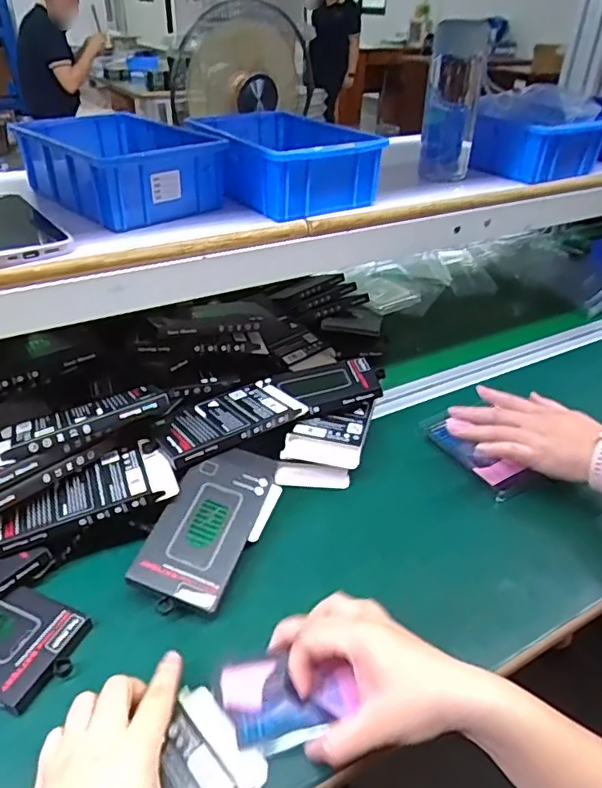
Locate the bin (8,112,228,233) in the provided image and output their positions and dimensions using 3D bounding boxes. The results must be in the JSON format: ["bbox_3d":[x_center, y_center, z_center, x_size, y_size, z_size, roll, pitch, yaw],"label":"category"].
[{"bbox_3d":[-0.181,-0.232,0.587,0.136,0.062,0.196,-26,44,-35],"label":"bin"}]

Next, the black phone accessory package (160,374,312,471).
[{"bbox_3d":[-0.075,0.020,0.592,0.156,0.011,0.085,-23,42,-32],"label":"black phone accessory package"}]

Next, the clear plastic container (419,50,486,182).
[{"bbox_3d":[0.173,-0.317,0.677,0.062,0.134,0.056,8,35,8],"label":"clear plastic container"}]

